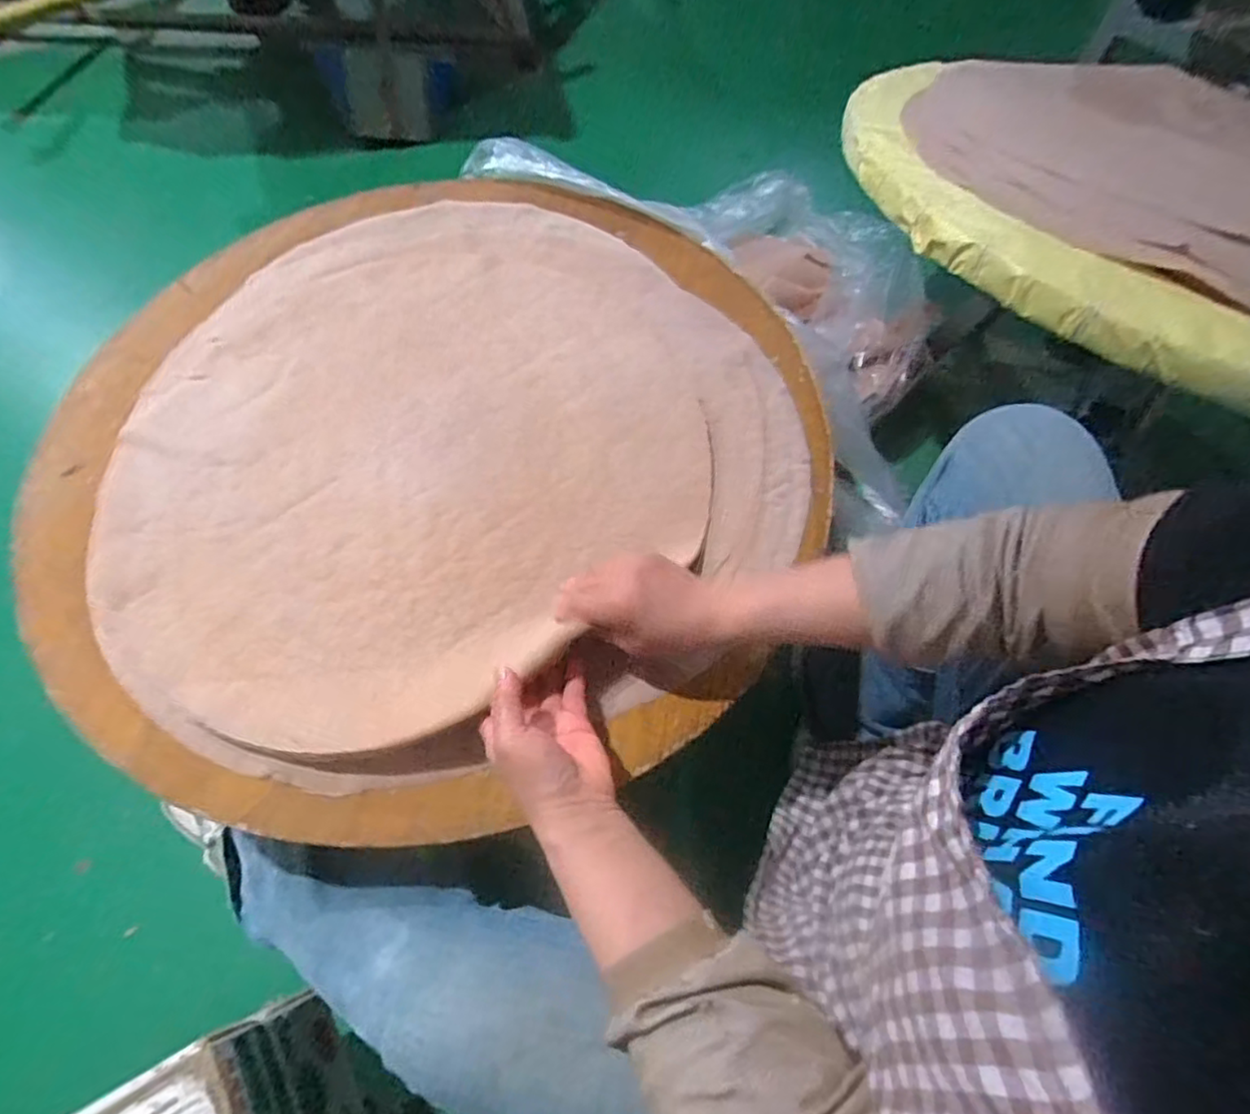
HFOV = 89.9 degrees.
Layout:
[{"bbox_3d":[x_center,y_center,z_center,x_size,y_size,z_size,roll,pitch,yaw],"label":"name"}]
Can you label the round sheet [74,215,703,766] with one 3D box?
[{"bbox_3d":[-0.202,-0.136,0.612,0.571,0.020,0.553,1,63,-1],"label":"round sheet"}]

